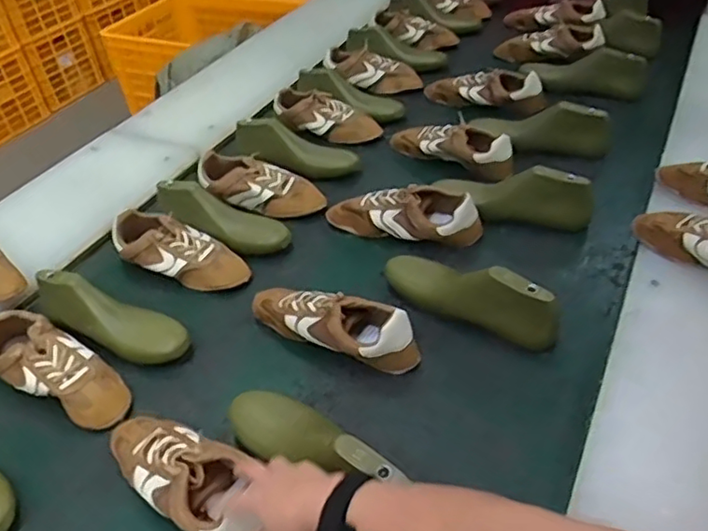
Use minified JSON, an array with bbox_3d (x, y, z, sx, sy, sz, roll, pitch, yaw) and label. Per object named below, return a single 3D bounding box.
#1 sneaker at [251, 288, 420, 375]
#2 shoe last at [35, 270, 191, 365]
[{"bbox_3d":[-0.031,0.076,0.865,0.257,0.087,0.085,17,47,24],"label":"sneaker"},{"bbox_3d":[-0.361,0.070,0.911,0.260,0.086,0.084,16,47,24],"label":"shoe last"}]

